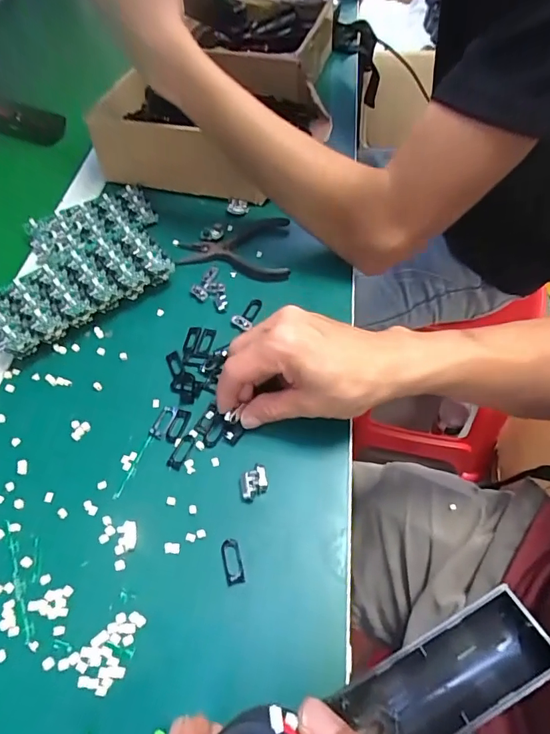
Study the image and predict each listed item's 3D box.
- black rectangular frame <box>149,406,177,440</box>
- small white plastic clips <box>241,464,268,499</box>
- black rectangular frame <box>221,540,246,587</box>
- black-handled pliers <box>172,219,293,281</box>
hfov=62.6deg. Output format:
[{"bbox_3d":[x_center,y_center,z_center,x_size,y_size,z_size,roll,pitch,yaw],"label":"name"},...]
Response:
[{"bbox_3d":[-0.090,0.043,0.360,0.012,0.004,0.029,19,60,13],"label":"black rectangular frame"},{"bbox_3d":[-0.015,0.083,0.328,0.020,0.005,0.023,-9,57,-4],"label":"small white plastic clips"},{"bbox_3d":[-0.028,0.129,0.302,0.012,0.004,0.028,-13,58,-6],"label":"black rectangular frame"},{"bbox_3d":[-0.043,-0.126,0.471,0.118,0.008,0.083,4,58,5],"label":"black-handled pliers"}]

